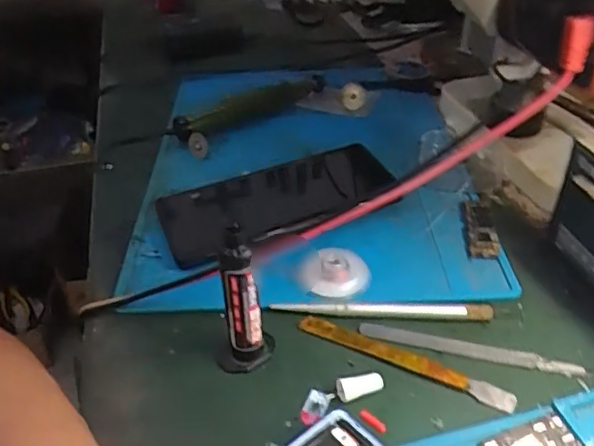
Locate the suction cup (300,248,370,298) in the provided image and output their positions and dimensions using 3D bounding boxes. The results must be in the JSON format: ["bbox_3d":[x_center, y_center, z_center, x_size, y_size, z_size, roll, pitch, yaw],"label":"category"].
[{"bbox_3d":[0.024,0.031,0.366,0.041,0.013,0.032,-3,36,2],"label":"suction cup"}]

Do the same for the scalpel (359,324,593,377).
[{"bbox_3d":[0.099,0.070,0.324,0.128,0.006,0.011,6,38,15],"label":"scalpel"}]

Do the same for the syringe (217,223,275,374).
[{"bbox_3d":[-0.031,0.038,0.300,0.029,0.092,0.017,-11,37,-8],"label":"syringe"}]

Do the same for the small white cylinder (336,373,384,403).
[{"bbox_3d":[0.032,0.083,0.304,0.024,0.007,0.010,-16,38,-15],"label":"small white cylinder"}]

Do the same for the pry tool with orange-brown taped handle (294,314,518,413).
[{"bbox_3d":[0.056,0.073,0.321,0.121,0.007,0.012,16,41,26],"label":"pry tool with orange-brown taped handle"}]

